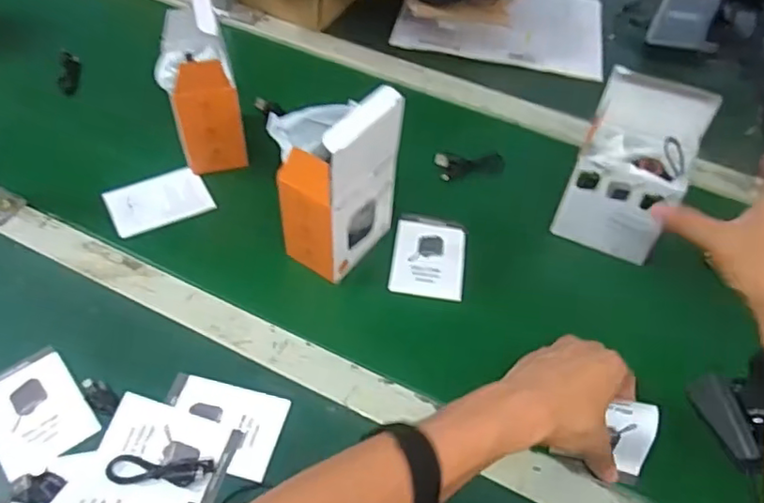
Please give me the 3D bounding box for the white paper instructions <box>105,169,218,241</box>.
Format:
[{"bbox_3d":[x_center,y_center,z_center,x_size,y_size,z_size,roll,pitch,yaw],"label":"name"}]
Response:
[{"bbox_3d":[-0.242,-0.057,0.662,0.103,0.009,0.074,-21,55,-26],"label":"white paper instructions"}]

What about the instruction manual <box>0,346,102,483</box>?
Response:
[{"bbox_3d":[-0.284,0.129,0.495,0.070,0.010,0.101,-32,58,-26],"label":"instruction manual"}]

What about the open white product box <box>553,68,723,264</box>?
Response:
[{"bbox_3d":[0.244,-0.079,0.595,0.104,0.154,0.084,19,51,13],"label":"open white product box"}]

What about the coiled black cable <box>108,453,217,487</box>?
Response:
[{"bbox_3d":[-0.169,0.167,0.463,0.078,0.010,0.022,2,49,-1],"label":"coiled black cable"}]

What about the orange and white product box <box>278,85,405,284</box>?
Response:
[{"bbox_3d":[-0.042,-0.060,0.568,0.062,0.173,0.113,32,53,21],"label":"orange and white product box"}]

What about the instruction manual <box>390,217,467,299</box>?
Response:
[{"bbox_3d":[0.048,0.008,0.630,0.073,0.004,0.092,8,52,4],"label":"instruction manual"}]

